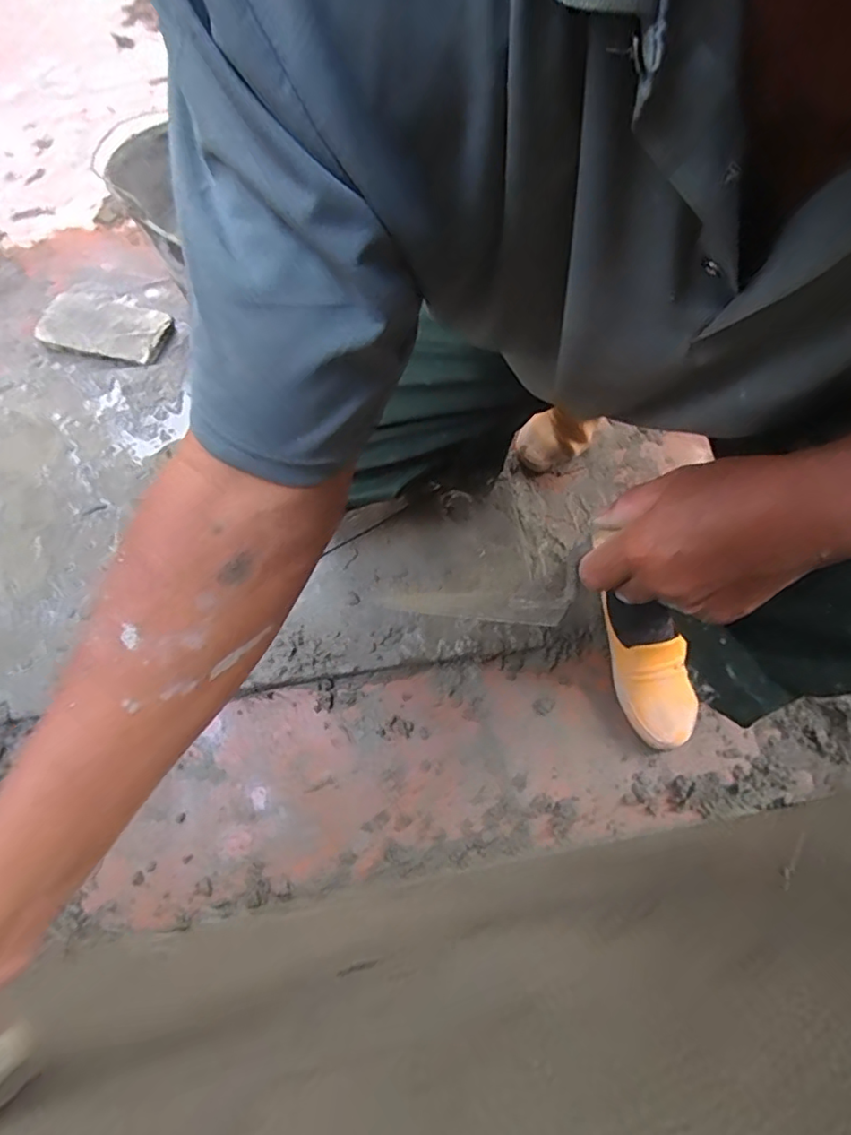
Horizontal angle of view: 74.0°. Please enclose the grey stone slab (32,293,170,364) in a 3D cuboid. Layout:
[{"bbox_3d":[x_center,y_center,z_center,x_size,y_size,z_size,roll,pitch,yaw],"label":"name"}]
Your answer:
[{"bbox_3d":[-0.490,-0.369,0.864,0.188,0.024,0.105,14,70,5],"label":"grey stone slab"}]

